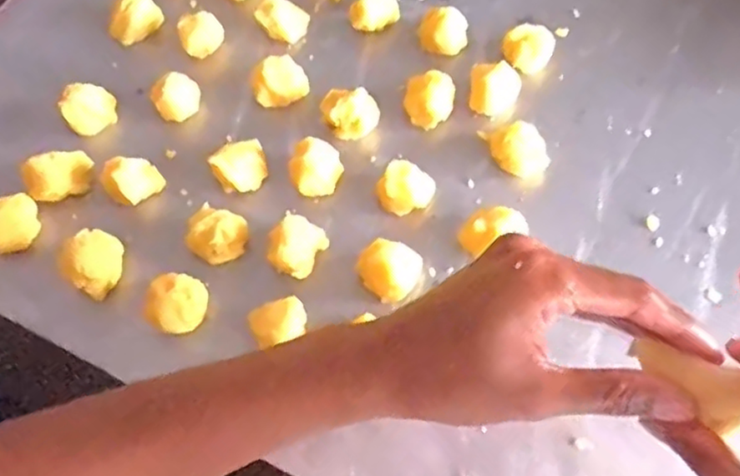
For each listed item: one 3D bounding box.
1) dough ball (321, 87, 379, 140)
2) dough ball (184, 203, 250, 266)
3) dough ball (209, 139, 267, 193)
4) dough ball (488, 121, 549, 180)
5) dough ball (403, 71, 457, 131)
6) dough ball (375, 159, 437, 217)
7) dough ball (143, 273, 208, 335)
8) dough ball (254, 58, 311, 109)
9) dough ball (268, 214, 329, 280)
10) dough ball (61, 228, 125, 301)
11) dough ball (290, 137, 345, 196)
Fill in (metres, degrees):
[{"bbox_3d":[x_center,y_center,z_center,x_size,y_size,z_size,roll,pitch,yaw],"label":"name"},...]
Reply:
[{"bbox_3d":[-0.013,-0.082,0.436,0.035,0.029,0.028,-10,63,-2],"label":"dough ball"},{"bbox_3d":[-0.092,-0.003,0.397,0.035,0.024,0.031,16,65,10],"label":"dough ball"},{"bbox_3d":[-0.082,-0.047,0.414,0.033,0.028,0.029,-23,65,-8],"label":"dough ball"},{"bbox_3d":[0.097,-0.057,0.425,0.036,0.025,0.027,40,72,20],"label":"dough ball"},{"bbox_3d":[0.040,-0.092,0.440,0.033,0.028,0.027,4,64,5],"label":"dough ball"},{"bbox_3d":[0.022,-0.029,0.407,0.034,0.028,0.026,9,64,7],"label":"dough ball"},{"bbox_3d":[-0.106,0.036,0.366,0.026,0.027,0.033,0,64,3],"label":"dough ball"},{"bbox_3d":[-0.062,-0.109,0.449,0.037,0.025,0.024,-14,64,-4],"label":"dough ball"},{"bbox_3d":[-0.044,0.007,0.385,0.026,0.029,0.032,24,67,14],"label":"dough ball"},{"bbox_3d":[-0.160,0.014,0.388,0.031,0.032,0.033,-1,63,2],"label":"dough ball"},{"bbox_3d":[-0.034,-0.043,0.416,0.031,0.031,0.028,-14,64,-4],"label":"dough ball"}]

